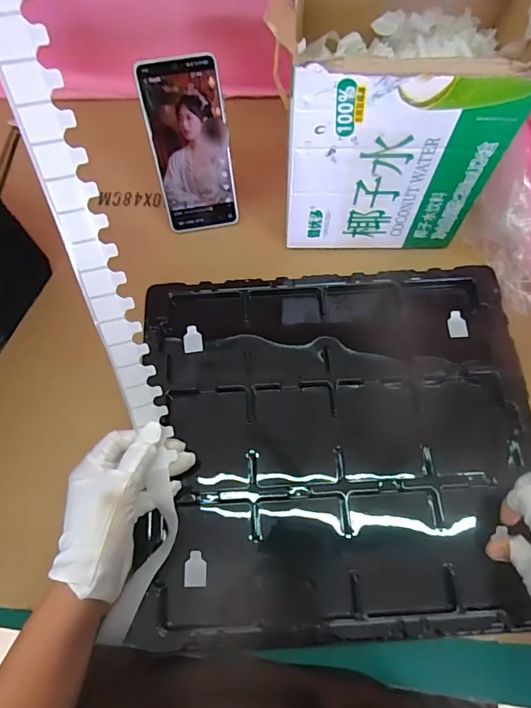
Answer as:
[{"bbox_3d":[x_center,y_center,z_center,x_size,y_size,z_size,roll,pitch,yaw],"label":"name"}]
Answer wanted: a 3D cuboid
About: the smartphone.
[{"bbox_3d":[-0.076,-0.209,0.464,0.077,0.165,0.005,-11,39,-5],"label":"smartphone"}]

